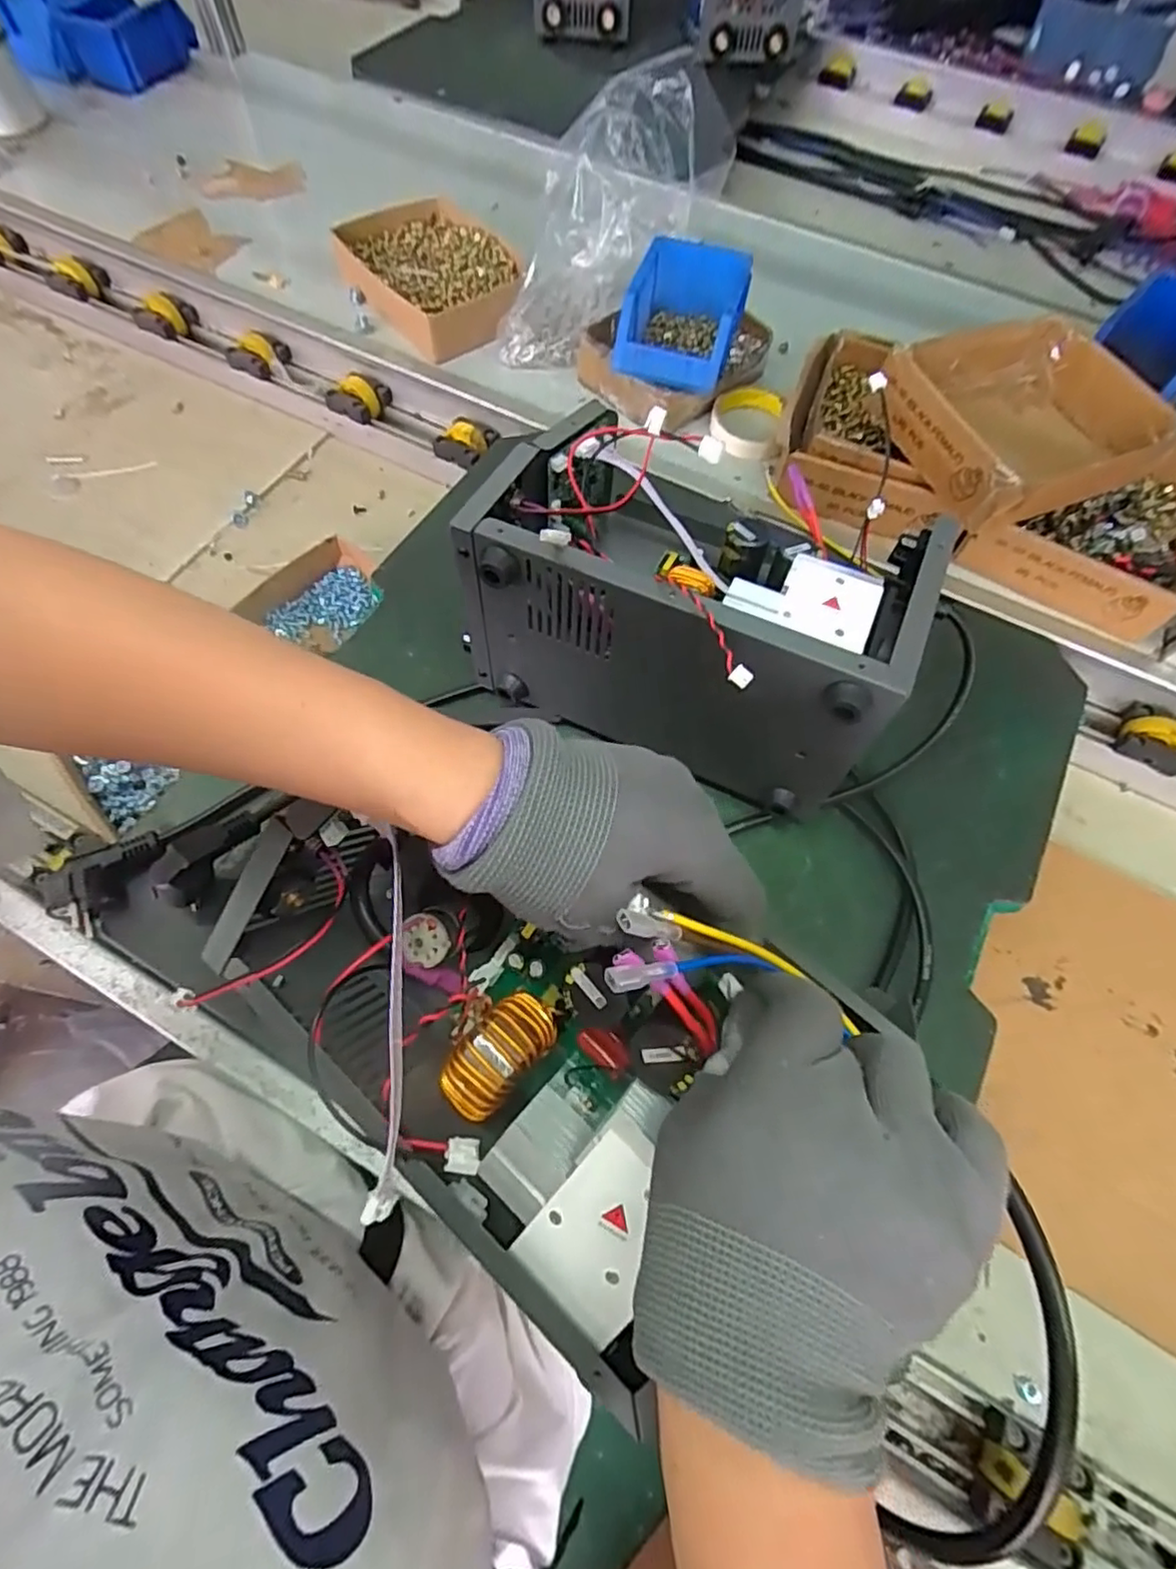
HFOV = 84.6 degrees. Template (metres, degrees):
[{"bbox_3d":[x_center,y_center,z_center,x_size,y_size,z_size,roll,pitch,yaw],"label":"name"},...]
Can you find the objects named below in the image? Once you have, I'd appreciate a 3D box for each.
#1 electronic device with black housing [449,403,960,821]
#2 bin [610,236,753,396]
[{"bbox_3d":[0.074,-0.119,0.466,0.278,0.174,0.178,29,67,11],"label":"electronic device with black housing"},{"bbox_3d":[0.096,-0.469,0.655,0.112,0.065,0.142,18,66,6],"label":"bin"}]

